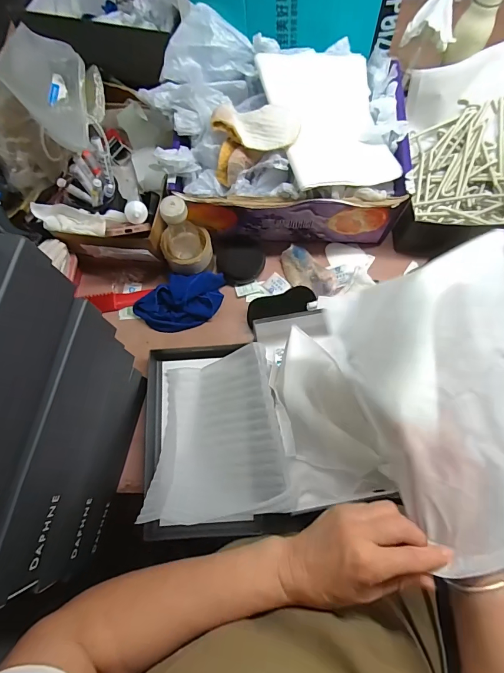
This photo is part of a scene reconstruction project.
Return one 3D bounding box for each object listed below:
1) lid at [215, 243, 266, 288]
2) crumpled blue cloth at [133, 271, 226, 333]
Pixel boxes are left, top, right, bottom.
[{"bbox_3d":[-0.021,-0.142,0.693,0.089,0.012,0.082,-14,74,-2],"label":"lid"},{"bbox_3d":[-0.133,-0.066,0.661,0.176,0.051,0.092,-16,74,-3],"label":"crumpled blue cloth"}]

